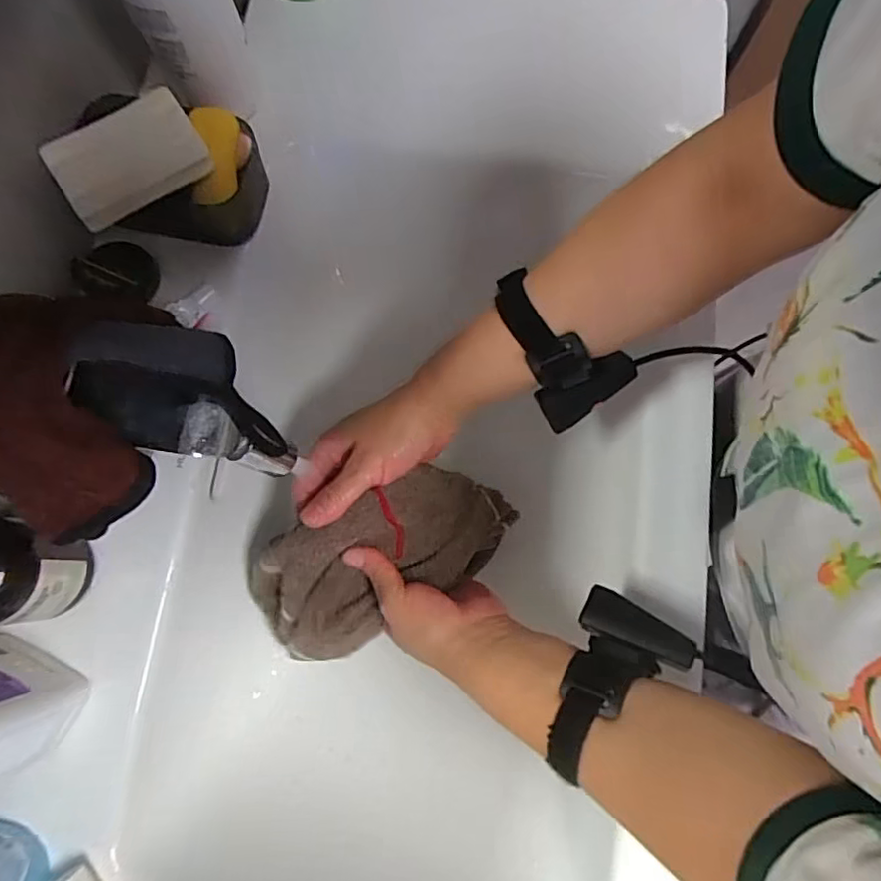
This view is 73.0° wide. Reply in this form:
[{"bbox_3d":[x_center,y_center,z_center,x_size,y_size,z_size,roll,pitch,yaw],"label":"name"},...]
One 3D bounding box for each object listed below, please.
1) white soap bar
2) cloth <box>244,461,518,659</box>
[{"bbox_3d":[-0.229,-0.208,0.435,0.103,0.019,0.073,-35,80,-7],"label":"white soap bar"},{"bbox_3d":[-0.046,0.095,0.462,0.214,0.101,0.093,-25,79,-6],"label":"cloth"}]

